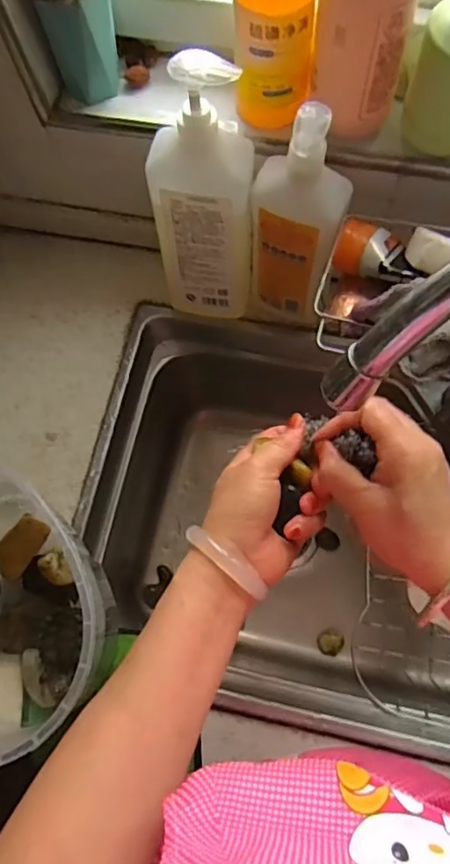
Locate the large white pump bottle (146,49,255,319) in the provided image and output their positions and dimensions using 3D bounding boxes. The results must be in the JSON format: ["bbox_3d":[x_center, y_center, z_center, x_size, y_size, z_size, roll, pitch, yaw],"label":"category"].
[{"bbox_3d":[-0.021,-0.213,0.557,0.094,0.288,0.074,3,73,3],"label":"large white pump bottle"}]

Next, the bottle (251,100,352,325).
[{"bbox_3d":[0.069,-0.196,0.551,0.088,0.257,0.054,20,75,8],"label":"bottle"}]

